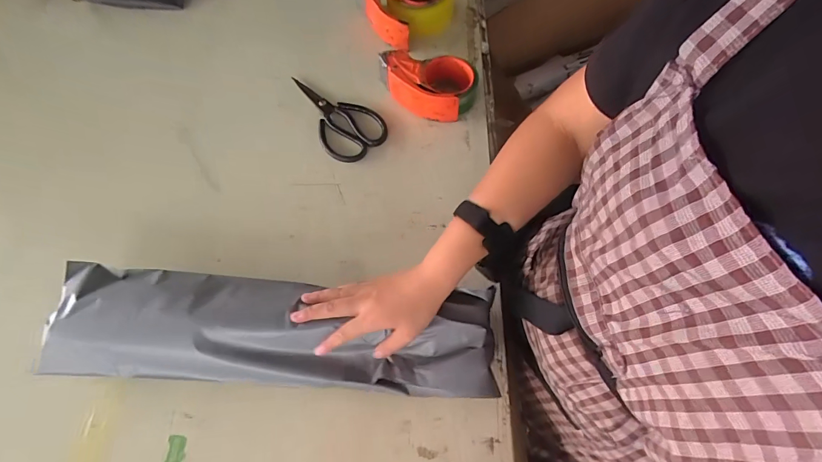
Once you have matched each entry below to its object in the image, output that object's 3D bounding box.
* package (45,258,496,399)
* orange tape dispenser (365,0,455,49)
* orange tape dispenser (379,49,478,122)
[{"bbox_3d":[-0.172,0.122,0.477,0.526,0.051,0.129,4,65,3],"label":"package"},{"bbox_3d":[0.001,-0.418,0.722,0.165,0.056,0.157,-27,66,-10],"label":"orange tape dispenser"},{"bbox_3d":[0.024,-0.234,0.637,0.159,0.061,0.097,6,65,6],"label":"orange tape dispenser"}]

